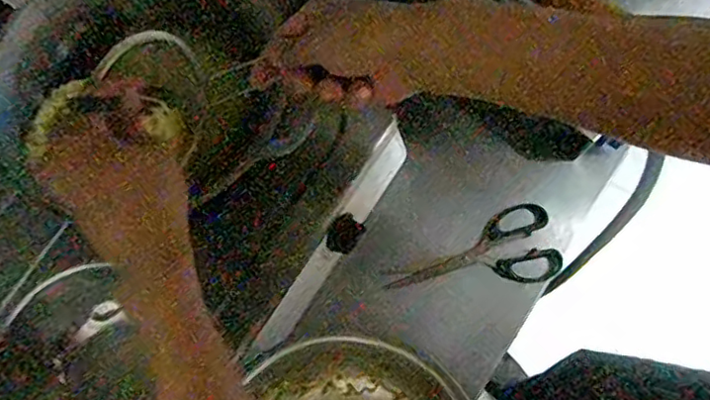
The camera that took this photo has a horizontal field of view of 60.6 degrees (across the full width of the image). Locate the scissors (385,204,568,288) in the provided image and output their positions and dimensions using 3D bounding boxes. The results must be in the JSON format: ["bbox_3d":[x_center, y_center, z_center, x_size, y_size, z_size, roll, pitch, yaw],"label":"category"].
[{"bbox_3d":[0.133,0.064,0.700,0.193,0.016,0.086,-13,73,-2],"label":"scissors"}]

